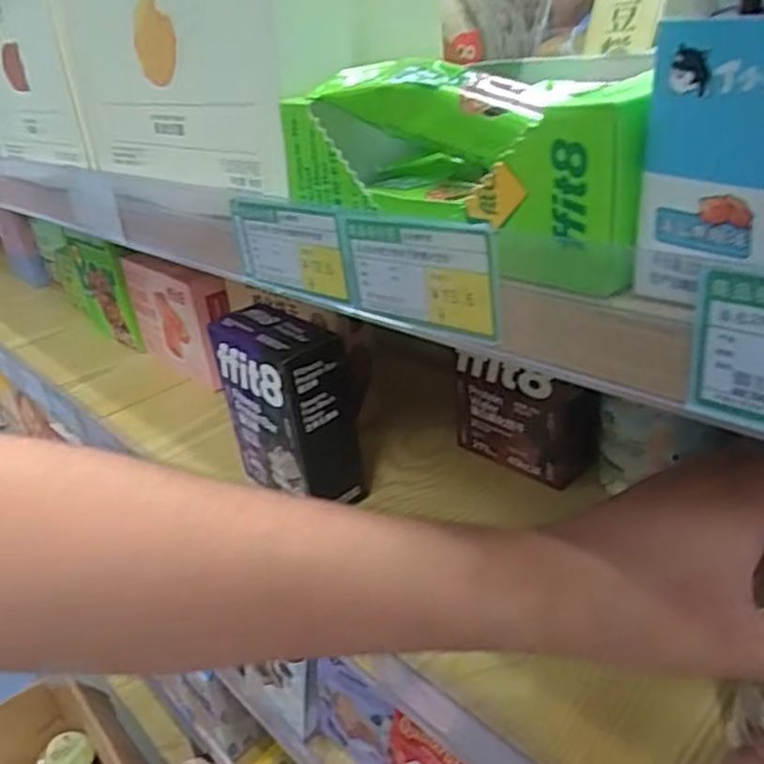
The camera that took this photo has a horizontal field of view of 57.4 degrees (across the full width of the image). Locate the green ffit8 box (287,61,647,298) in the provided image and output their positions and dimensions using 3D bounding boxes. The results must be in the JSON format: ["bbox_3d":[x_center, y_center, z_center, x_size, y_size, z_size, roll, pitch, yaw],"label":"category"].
[{"bbox_3d":[0.031,-0.082,0.254,0.063,0.055,0.159,-28,34,-35],"label":"green ffit8 box"}]

